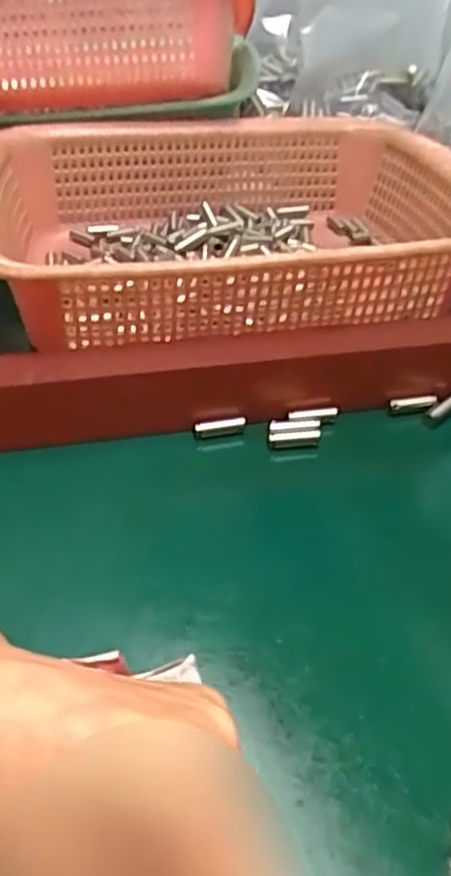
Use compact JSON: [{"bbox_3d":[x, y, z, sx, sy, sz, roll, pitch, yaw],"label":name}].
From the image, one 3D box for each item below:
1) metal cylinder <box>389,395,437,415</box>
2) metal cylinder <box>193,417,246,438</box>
[{"bbox_3d":[0.097,-0.018,0.358,0.025,0.006,0.008,-11,42,-12],"label":"metal cylinder"},{"bbox_3d":[-0.002,-0.006,0.340,0.026,0.008,0.006,-16,43,-17],"label":"metal cylinder"}]

